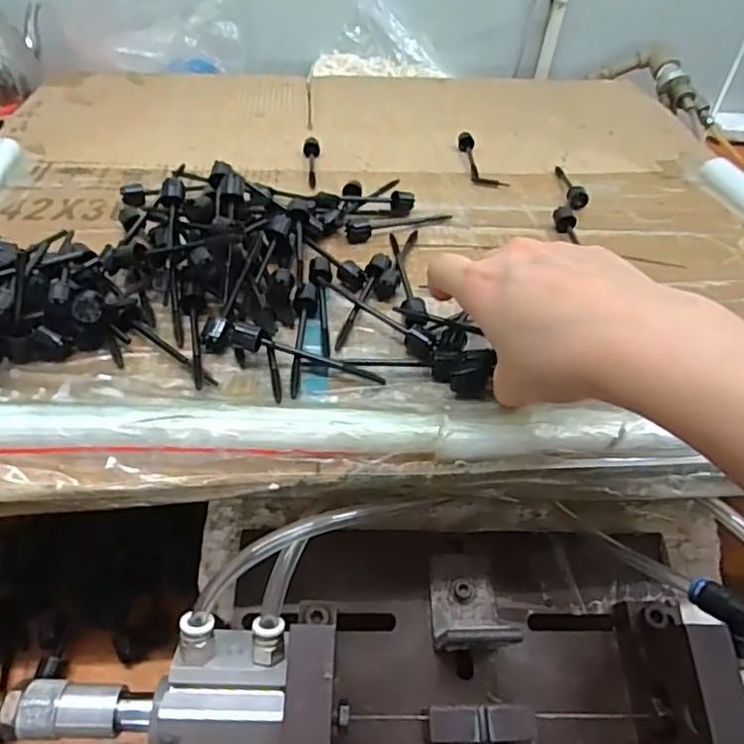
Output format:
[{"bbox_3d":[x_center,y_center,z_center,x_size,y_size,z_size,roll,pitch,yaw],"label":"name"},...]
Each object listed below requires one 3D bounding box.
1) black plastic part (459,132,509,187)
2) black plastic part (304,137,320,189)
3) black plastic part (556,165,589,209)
[{"bbox_3d":[0.100,-0.197,0.546,0.029,0.011,0.099,-2,41,-4],"label":"black plastic part"},{"bbox_3d":[-0.053,-0.184,0.520,0.014,0.013,0.082,-2,41,-4],"label":"black plastic part"},{"bbox_3d":[0.171,-0.164,0.509,0.014,0.014,0.086,5,41,3],"label":"black plastic part"}]

